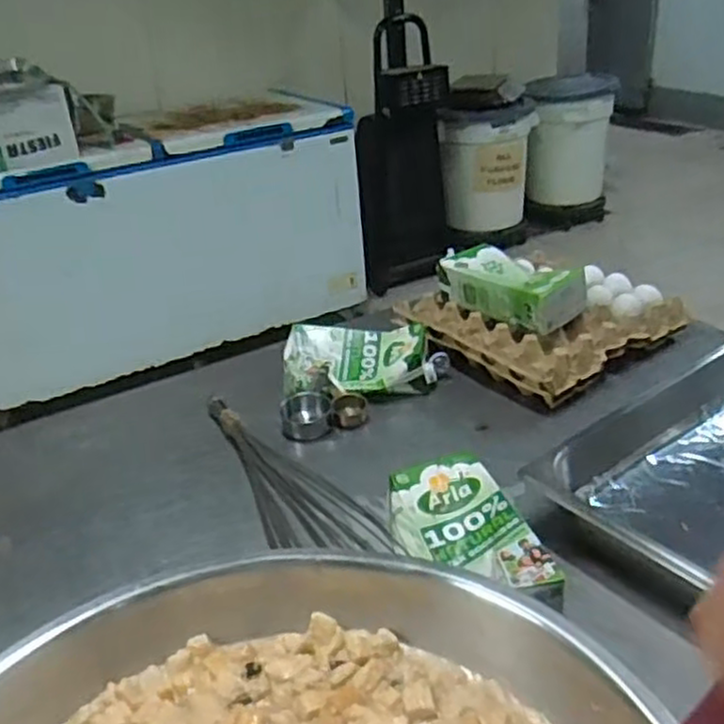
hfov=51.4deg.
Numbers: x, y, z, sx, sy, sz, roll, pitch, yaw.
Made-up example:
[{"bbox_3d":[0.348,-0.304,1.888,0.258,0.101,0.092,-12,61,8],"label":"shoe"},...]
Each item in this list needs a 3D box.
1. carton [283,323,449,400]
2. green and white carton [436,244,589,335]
[{"bbox_3d":[0.003,-0.002,0.989,0.212,0.050,0.117,-3,28,4],"label":"carton"},{"bbox_3d":[0.206,-0.107,1.024,0.104,0.063,0.200,-23,33,-30],"label":"green and white carton"}]

